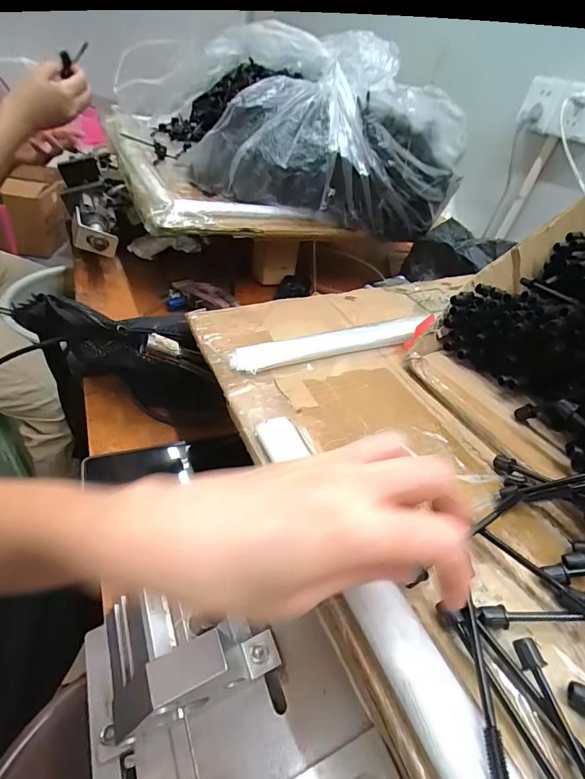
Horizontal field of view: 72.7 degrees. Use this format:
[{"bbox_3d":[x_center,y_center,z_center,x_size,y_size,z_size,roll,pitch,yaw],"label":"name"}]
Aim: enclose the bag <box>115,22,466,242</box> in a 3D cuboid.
[{"bbox_3d":[0.065,-0.411,0.647,0.410,0.231,0.294,22,41,9],"label":"bag"}]

